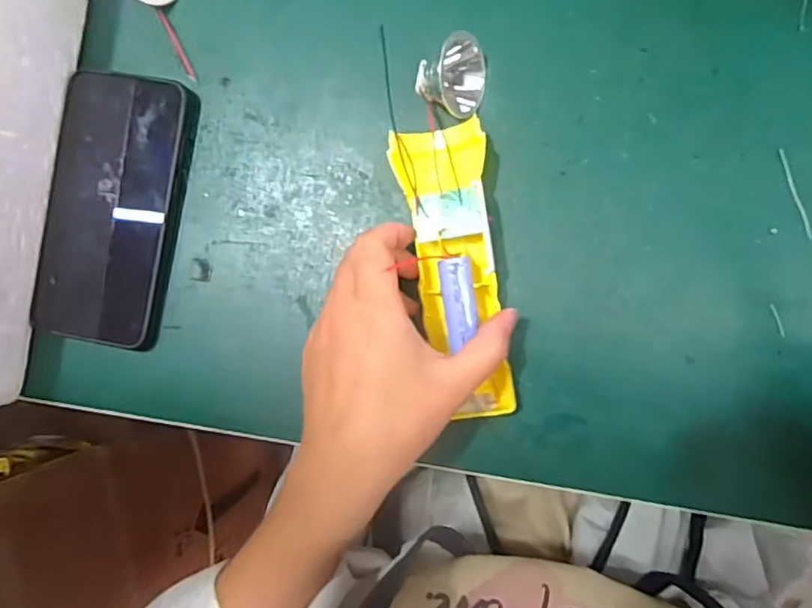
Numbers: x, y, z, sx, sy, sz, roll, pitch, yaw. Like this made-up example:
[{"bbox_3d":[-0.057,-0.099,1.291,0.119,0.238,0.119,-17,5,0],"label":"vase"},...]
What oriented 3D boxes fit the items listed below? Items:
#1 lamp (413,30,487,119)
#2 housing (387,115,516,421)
[{"bbox_3d":[0.026,-0.128,0.338,0.037,0.039,0.040,11,91,8],"label":"lamp"},{"bbox_3d":[0.030,-0.016,0.328,0.048,0.025,0.162,-10,93,8],"label":"housing"}]

